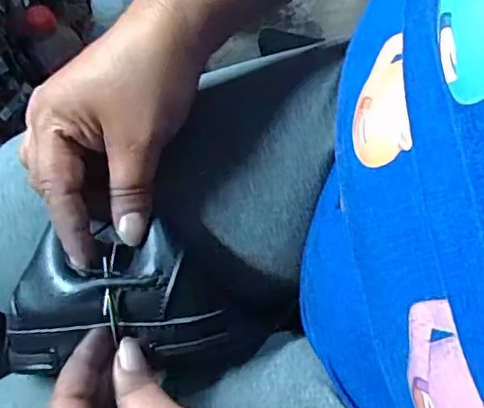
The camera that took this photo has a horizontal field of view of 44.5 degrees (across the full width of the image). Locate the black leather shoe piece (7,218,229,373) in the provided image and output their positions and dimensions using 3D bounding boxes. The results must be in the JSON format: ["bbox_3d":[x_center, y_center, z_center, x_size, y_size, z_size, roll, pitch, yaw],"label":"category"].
[{"bbox_3d":[-0.066,0.045,0.299,0.110,0.027,0.065,-8,73,0],"label":"black leather shoe piece"}]

